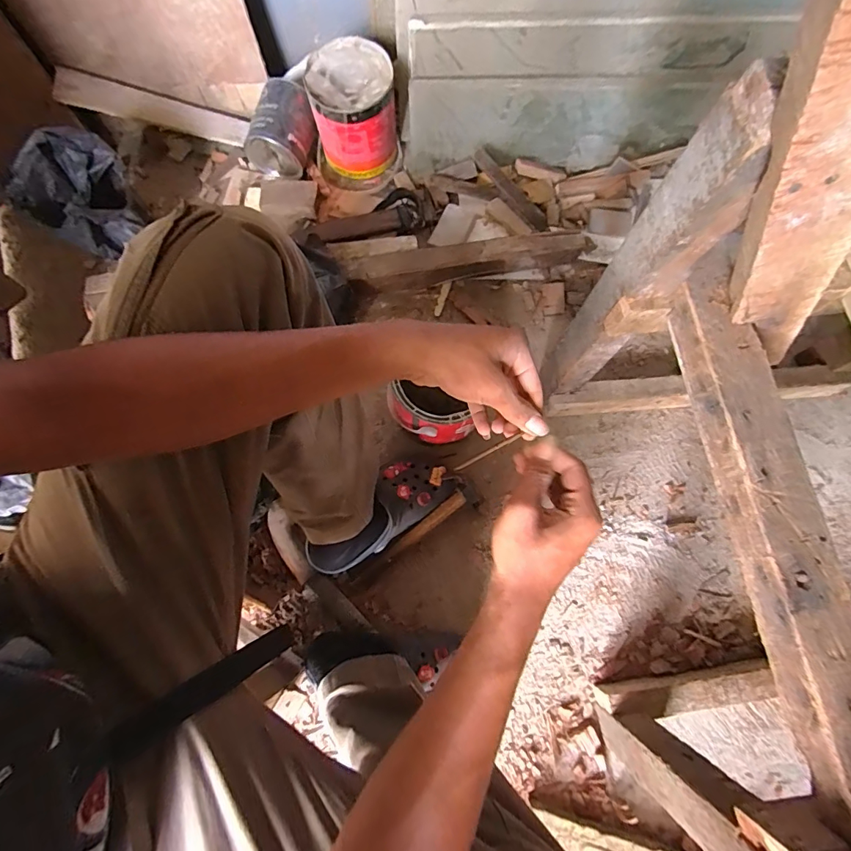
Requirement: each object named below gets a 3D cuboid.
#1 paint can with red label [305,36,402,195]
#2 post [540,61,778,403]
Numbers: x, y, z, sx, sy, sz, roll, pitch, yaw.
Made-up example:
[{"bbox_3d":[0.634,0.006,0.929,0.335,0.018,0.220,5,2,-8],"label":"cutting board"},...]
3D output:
[{"bbox_3d":[-0.133,-0.570,0.833,0.154,0.166,0.178,-8,76,-3],"label":"paint can with red label"},{"bbox_3d":[0.223,-0.139,0.502,0.054,0.456,0.074,-8,76,-3],"label":"post"}]

